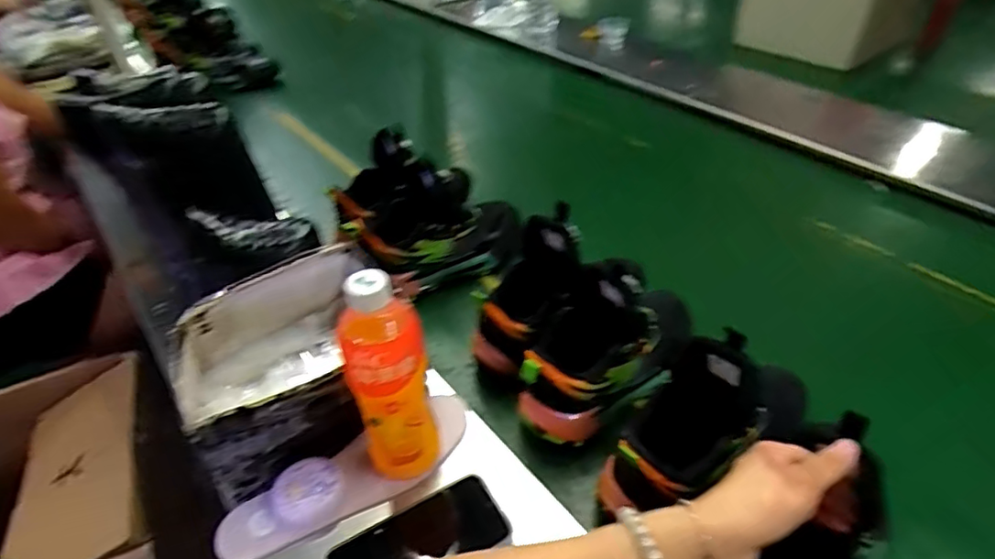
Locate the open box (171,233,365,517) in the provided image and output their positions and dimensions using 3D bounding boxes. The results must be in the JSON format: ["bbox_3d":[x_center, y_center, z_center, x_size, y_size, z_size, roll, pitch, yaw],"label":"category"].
[{"bbox_3d":[-0.214,0.083,0.596,0.183,0.111,0.184,-22,43,-19],"label":"open box"}]

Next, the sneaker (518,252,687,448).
[{"bbox_3d":[0.128,0.052,0.619,0.108,0.141,0.251,25,48,30],"label":"sneaker"}]

